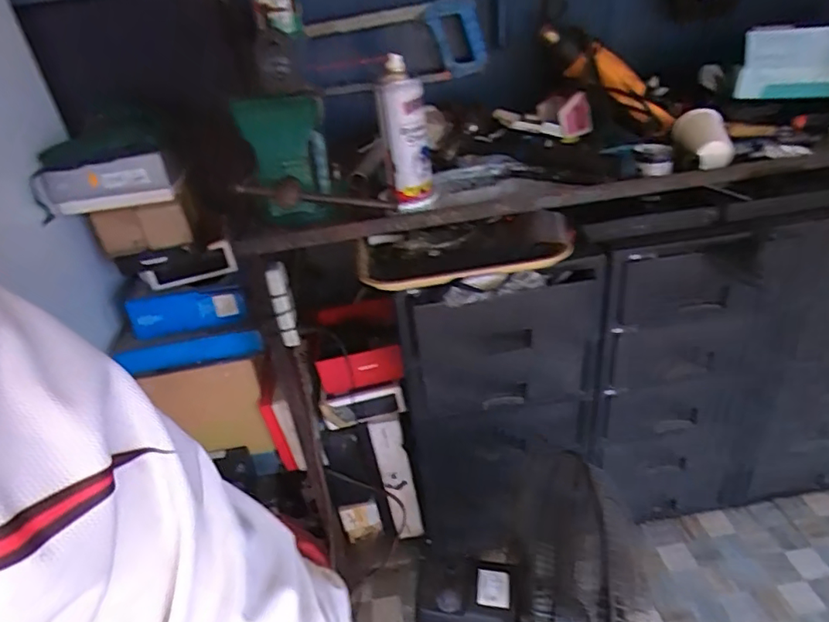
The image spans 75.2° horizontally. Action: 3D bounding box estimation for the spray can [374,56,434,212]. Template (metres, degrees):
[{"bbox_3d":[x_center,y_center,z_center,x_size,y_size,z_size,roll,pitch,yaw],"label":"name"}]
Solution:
[{"bbox_3d":[-0.012,-0.245,0.767,0.070,0.187,0.066,-5,34,3],"label":"spray can"}]

